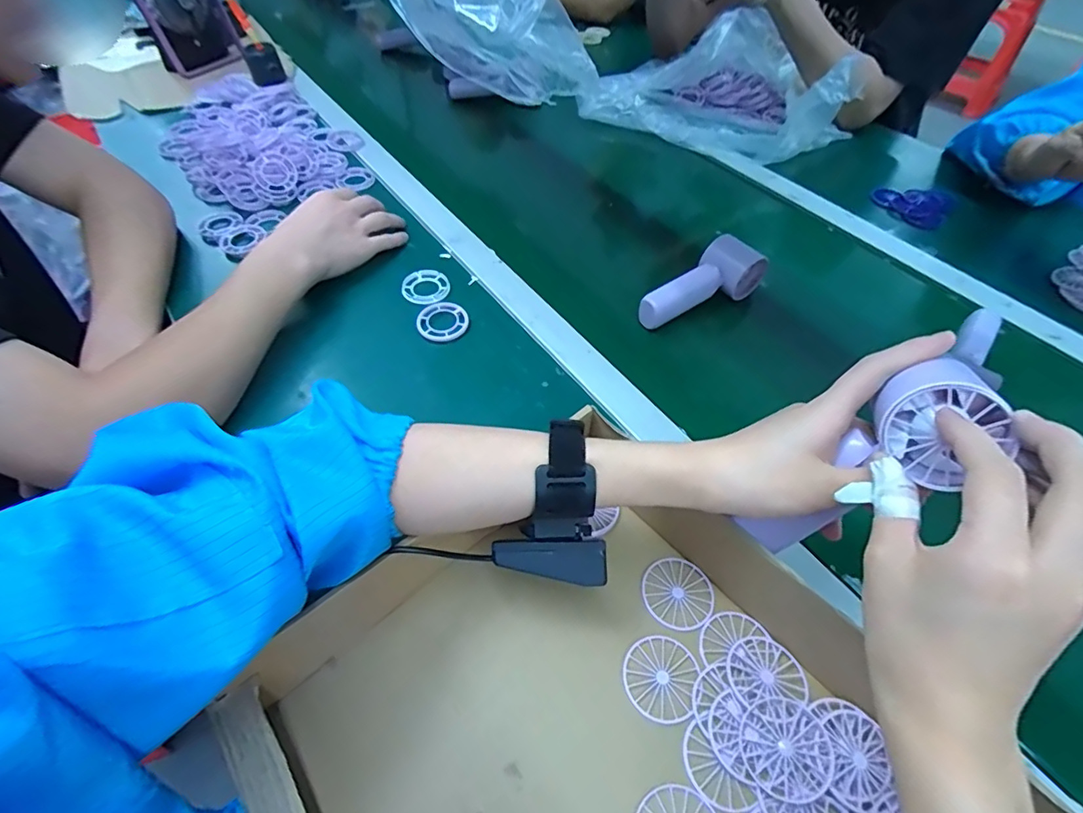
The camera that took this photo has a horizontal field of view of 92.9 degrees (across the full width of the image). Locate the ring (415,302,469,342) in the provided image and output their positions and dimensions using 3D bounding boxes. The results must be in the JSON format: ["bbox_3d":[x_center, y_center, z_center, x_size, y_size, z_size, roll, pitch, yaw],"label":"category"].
[{"bbox_3d":[-0.105,-0.092,0.548,0.054,0.008,0.051,-4,51,-4],"label":"ring"}]

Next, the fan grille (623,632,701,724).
[{"bbox_3d":[0.077,0.175,0.335,0.045,0.004,0.050,18,52,13],"label":"fan grille"}]

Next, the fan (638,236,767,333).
[{"bbox_3d":[0.174,-0.130,0.555,0.151,0.054,0.054,-34,60,-24],"label":"fan"}]

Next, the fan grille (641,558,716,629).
[{"bbox_3d":[0.099,0.133,0.371,0.048,0.004,0.050,5,51,3],"label":"fan grille"}]

